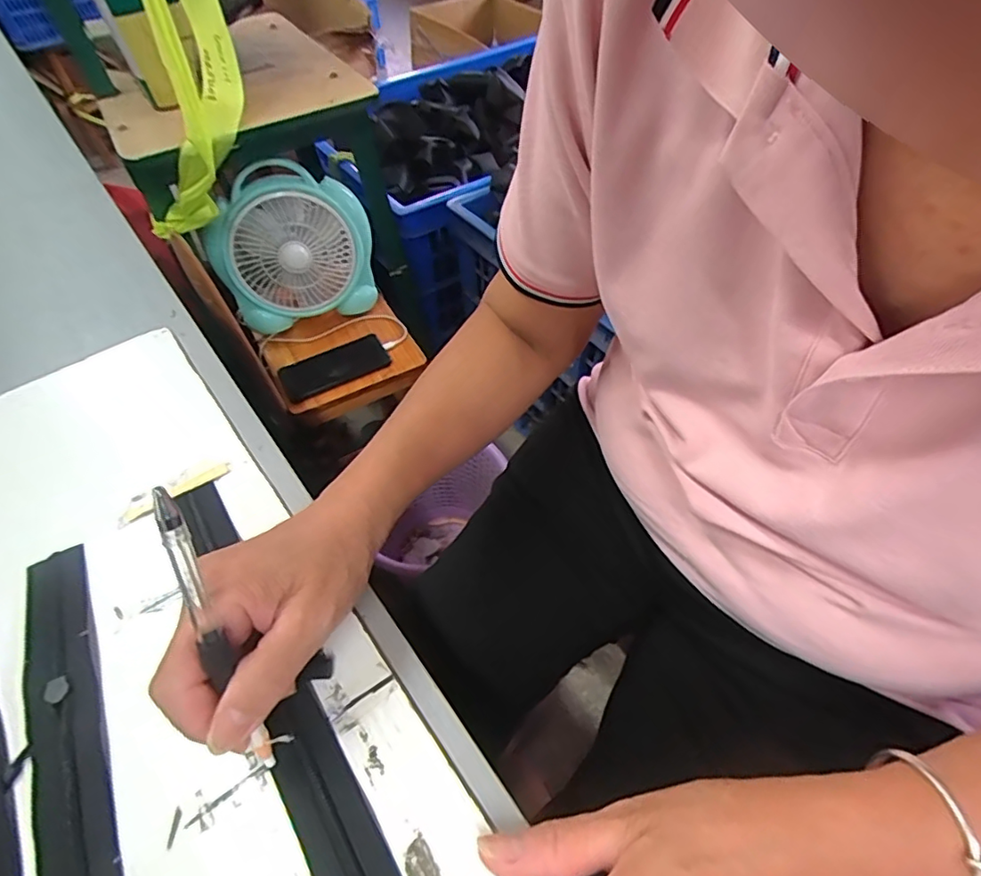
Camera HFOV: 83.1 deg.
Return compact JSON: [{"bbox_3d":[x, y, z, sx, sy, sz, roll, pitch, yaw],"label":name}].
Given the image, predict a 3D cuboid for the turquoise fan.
[{"bbox_3d":[-0.313,-0.307,0.882,0.241,0.251,0.076,-21,40,-11],"label":"turquoise fan"}]

